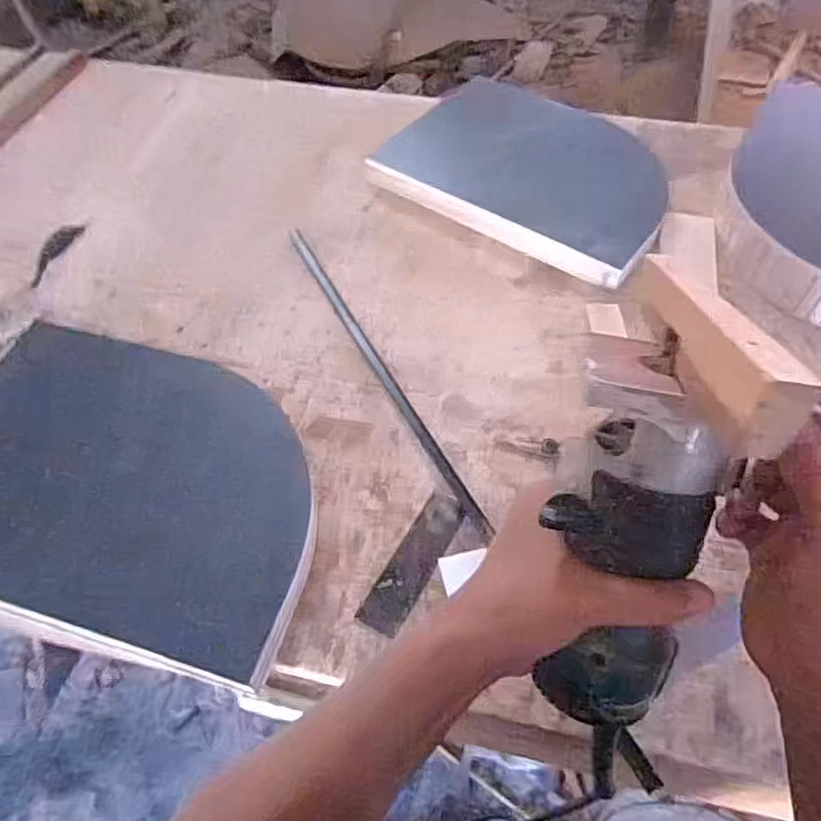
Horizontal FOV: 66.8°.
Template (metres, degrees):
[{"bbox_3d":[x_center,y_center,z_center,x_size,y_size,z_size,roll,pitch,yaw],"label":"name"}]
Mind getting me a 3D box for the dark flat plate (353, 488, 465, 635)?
[{"bbox_3d":[0.005,0.184,0.770,0.052,0.011,0.188,26,57,17],"label":"dark flat plate"}]

